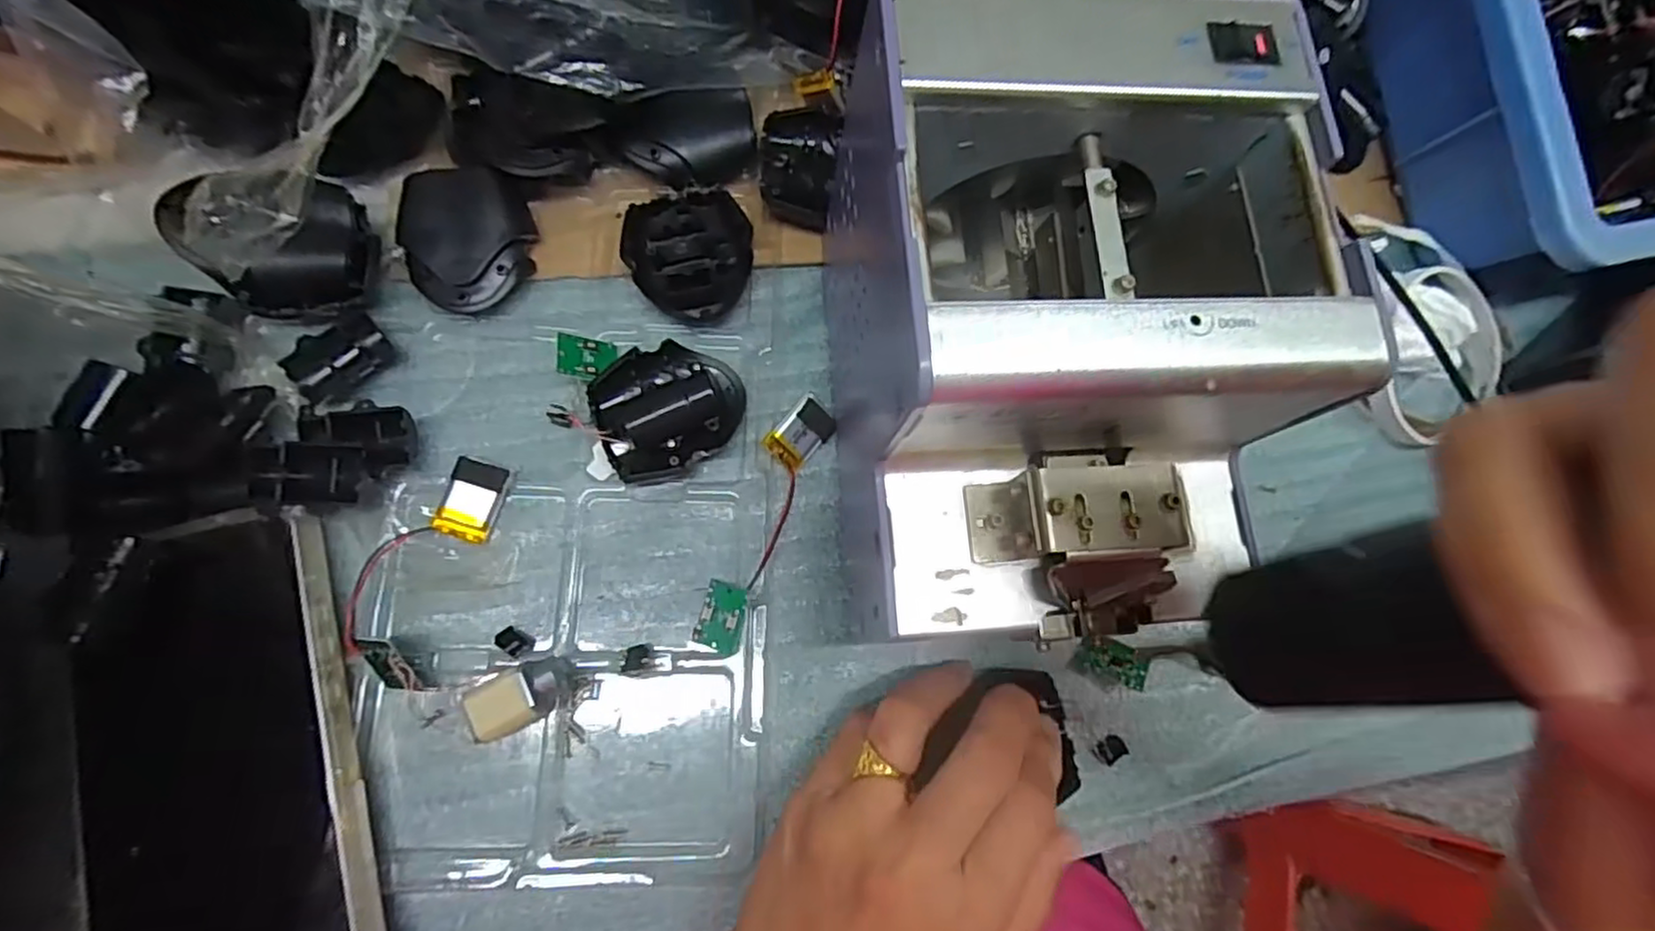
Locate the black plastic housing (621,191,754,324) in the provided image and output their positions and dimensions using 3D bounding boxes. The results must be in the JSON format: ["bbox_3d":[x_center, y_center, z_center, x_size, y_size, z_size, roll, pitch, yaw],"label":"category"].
[{"bbox_3d":[-0.060,-0.092,0.307,0.053,0.016,0.058,-2,76,-8],"label":"black plastic housing"}]

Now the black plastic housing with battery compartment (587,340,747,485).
[{"bbox_3d":[-0.065,-0.025,0.285,0.058,0.021,0.051,-35,82,-14],"label":"black plastic housing with battery compartment"}]

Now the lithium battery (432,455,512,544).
[{"bbox_3d":[-0.139,0.013,0.277,0.020,0.011,0.031,19,74,-2],"label":"lithium battery"}]

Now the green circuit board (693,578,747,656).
[{"bbox_3d":[-0.041,0.059,0.276,0.018,0.004,0.026,14,83,12],"label":"green circuit board"}]

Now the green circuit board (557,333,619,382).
[{"bbox_3d":[-0.099,-0.044,0.291,0.025,0.004,0.018,10,71,-38],"label":"green circuit board"}]

